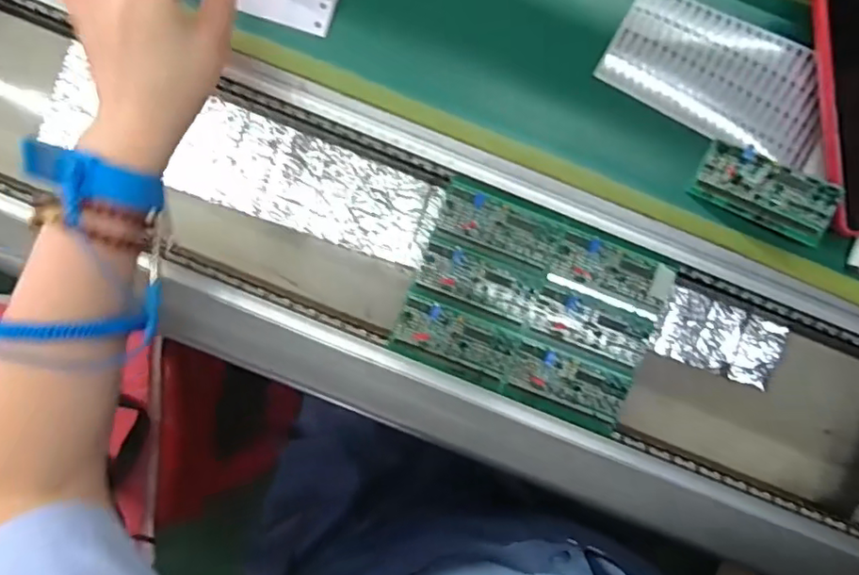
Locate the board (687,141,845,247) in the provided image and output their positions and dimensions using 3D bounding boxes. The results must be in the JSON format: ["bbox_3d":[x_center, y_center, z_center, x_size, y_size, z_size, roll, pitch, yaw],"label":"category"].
[{"bbox_3d":[0.217,-0.062,0.370,0.082,0.009,0.041,31,98,17],"label":"board"}]

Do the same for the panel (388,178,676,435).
[{"bbox_3d":[0.072,0.014,0.390,0.165,0.011,0.123,22,92,-1],"label":"panel"}]

